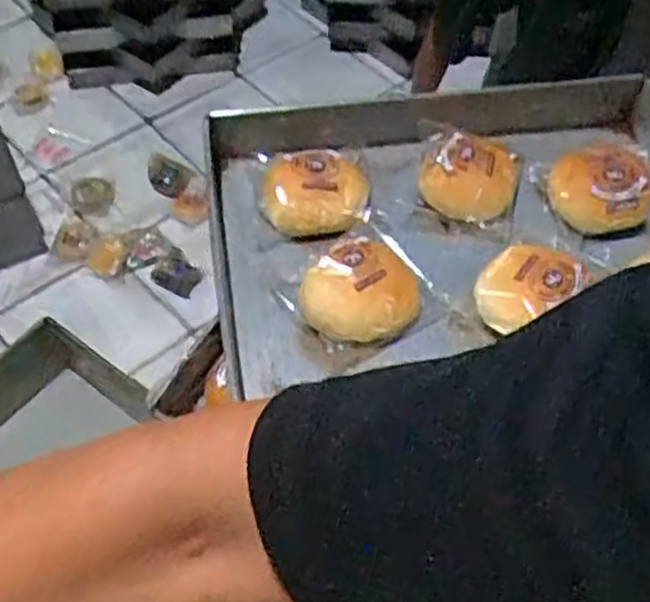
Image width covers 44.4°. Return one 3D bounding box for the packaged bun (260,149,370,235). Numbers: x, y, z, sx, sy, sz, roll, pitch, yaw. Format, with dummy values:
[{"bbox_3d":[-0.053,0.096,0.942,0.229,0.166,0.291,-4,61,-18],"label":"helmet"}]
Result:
[{"bbox_3d":[-0.007,-0.101,0.737,0.098,0.041,0.079,-7,53,-7],"label":"packaged bun"}]

